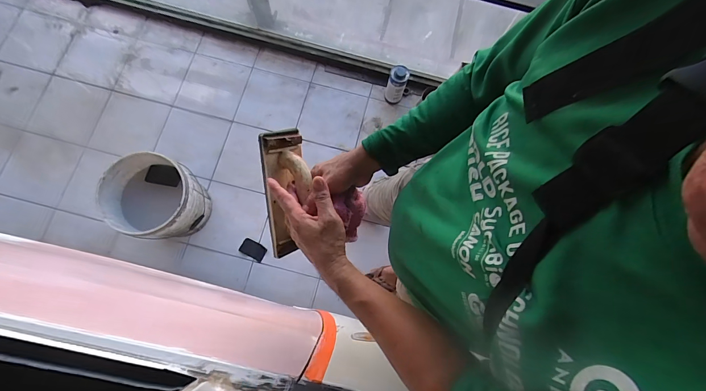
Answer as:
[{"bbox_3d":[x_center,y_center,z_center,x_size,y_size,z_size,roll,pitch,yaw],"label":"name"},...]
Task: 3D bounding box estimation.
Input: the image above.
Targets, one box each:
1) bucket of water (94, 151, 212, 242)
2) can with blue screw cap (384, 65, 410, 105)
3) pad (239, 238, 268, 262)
[{"bbox_3d":[-0.770,0.021,1.339,0.314,0.334,0.296,1,78,-3],"label":"bucket of water"},{"bbox_3d":[0.208,-0.527,1.540,0.081,0.194,0.088,1,78,-3],"label":"can with blue screw cap"},{"bbox_3d":[-0.453,0.247,1.480,0.116,0.017,0.070,28,80,5],"label":"pad"}]

